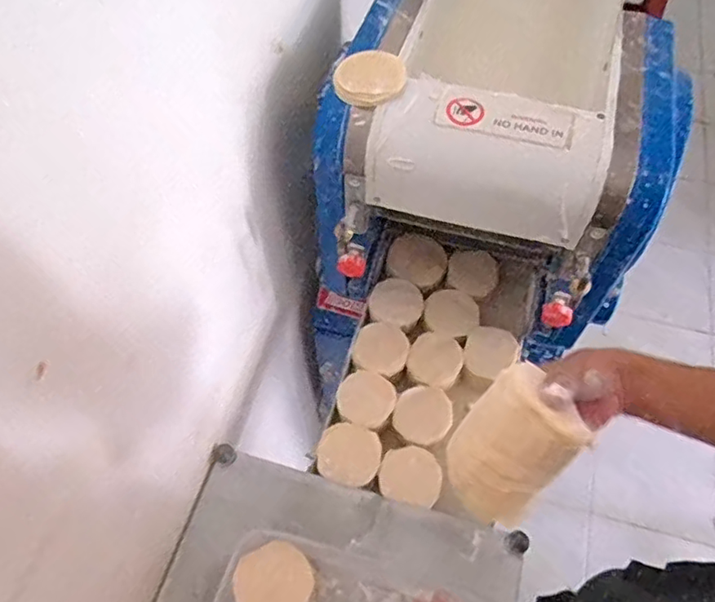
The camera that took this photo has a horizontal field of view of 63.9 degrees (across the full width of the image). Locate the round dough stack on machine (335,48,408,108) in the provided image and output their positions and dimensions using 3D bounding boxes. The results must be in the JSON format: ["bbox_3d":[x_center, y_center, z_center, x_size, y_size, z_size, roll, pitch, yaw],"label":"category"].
[{"bbox_3d":[0.016,-0.240,0.608,0.071,0.015,0.077,21,71,7],"label":"round dough stack on machine"}]

